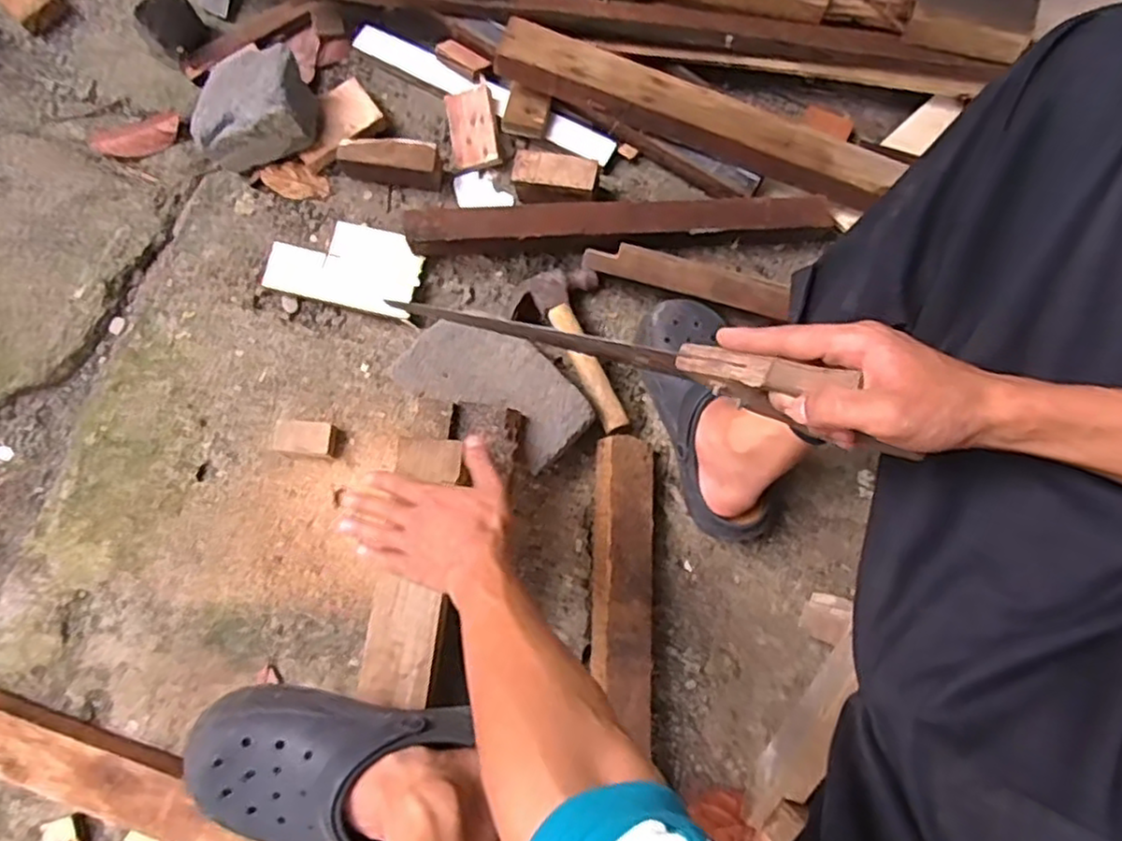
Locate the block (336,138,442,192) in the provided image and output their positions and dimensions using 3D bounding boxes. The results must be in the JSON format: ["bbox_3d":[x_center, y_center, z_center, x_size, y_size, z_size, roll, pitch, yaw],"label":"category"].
[{"bbox_3d":[-0.204,-0.311,0.836,0.117,0.059,0.033,9,80,1],"label":"block"}]

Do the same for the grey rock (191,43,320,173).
[{"bbox_3d":[-0.368,-0.375,0.836,0.146,0.080,0.113,-11,74,17],"label":"grey rock"}]

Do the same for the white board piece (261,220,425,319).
[{"bbox_3d":[-0.259,-0.189,0.842,0.178,0.020,0.099,14,80,2],"label":"white board piece"}]

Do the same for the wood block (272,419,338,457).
[{"bbox_3d":[-0.287,0.019,0.785,0.064,0.026,0.041,4,80,1],"label":"wood block"}]

